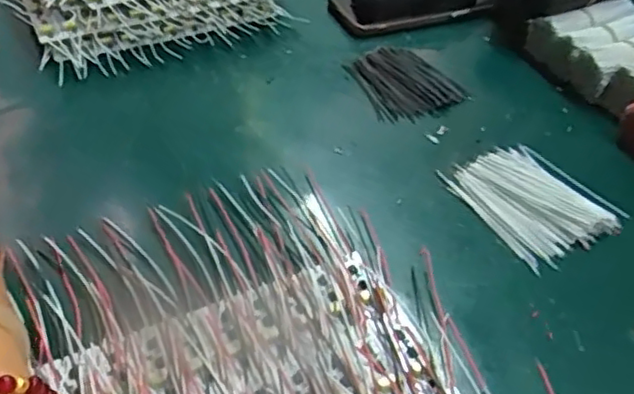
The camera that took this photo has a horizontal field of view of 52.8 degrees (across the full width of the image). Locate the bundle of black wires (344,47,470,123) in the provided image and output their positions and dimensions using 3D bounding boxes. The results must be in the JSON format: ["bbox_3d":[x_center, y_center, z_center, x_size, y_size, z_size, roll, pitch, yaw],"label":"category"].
[{"bbox_3d":[0.066,-0.089,0.484,0.063,0.011,0.086,-17,45,-17],"label":"bundle of black wires"}]

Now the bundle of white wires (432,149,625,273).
[{"bbox_3d":[0.126,0.000,0.382,0.071,0.008,0.091,-22,47,-22],"label":"bundle of white wires"}]

